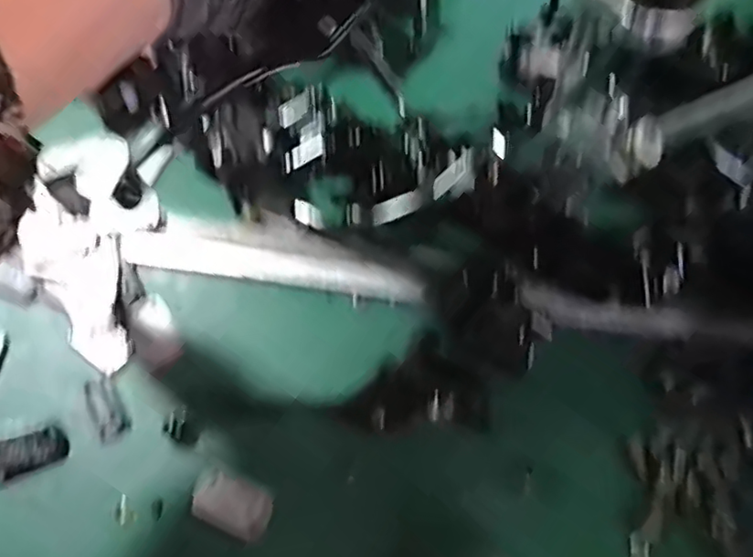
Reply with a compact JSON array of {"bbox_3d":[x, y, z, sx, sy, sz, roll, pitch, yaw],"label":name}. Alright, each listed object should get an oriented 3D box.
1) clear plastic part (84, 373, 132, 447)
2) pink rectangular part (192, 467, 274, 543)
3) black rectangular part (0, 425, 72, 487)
[{"bbox_3d":[-0.190,0.091,0.423,0.021,0.005,0.047,-25,66,-14],"label":"clear plastic part"},{"bbox_3d":[-0.095,0.149,0.394,0.052,0.008,0.032,22,64,9],"label":"pink rectangular part"},{"bbox_3d":[-0.239,0.118,0.402,0.056,0.013,0.027,-15,64,-9],"label":"black rectangular part"}]

